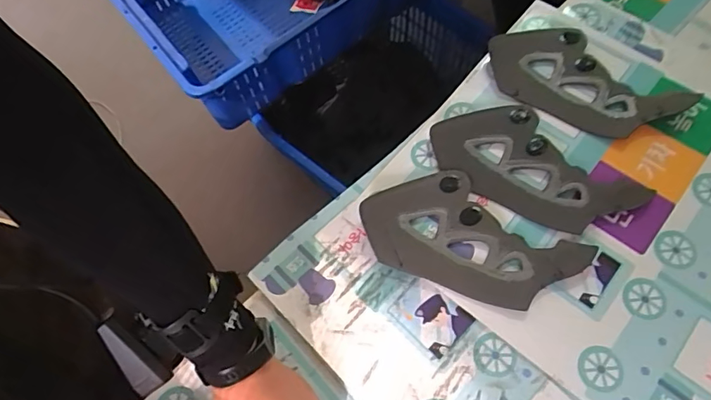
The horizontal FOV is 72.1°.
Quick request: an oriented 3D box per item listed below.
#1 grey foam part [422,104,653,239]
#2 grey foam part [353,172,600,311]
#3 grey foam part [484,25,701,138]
[{"bbox_3d":[0.197,-0.037,0.540,0.223,0.011,0.116,32,72,15],"label":"grey foam part"},{"bbox_3d":[0.114,0.043,0.502,0.208,0.016,0.128,34,73,16],"label":"grey foam part"},{"bbox_3d":[0.266,-0.142,0.583,0.133,0.027,0.207,-40,71,-13],"label":"grey foam part"}]

